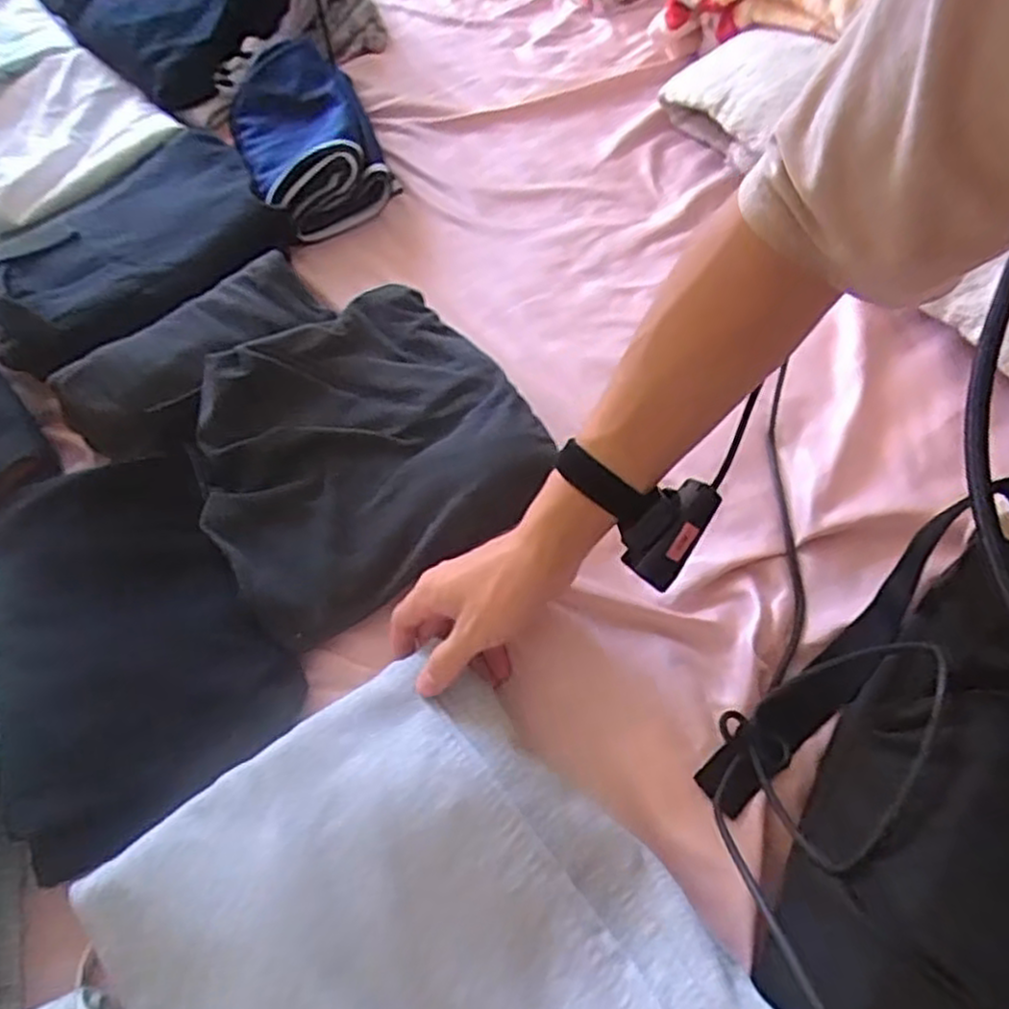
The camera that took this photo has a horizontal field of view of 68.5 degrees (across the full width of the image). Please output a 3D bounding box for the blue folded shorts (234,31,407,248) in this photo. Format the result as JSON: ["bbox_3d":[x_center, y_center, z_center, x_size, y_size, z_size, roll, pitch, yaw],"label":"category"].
[{"bbox_3d":[-0.238,-0.442,0.853,0.152,0.060,0.328,-22,57,-2],"label":"blue folded shorts"}]

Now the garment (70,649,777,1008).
[{"bbox_3d":[-0.059,0.259,0.391,0.301,0.052,0.316,-33,64,-14],"label":"garment"}]

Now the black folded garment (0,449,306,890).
[{"bbox_3d":[-0.280,0.089,0.536,0.184,0.040,0.269,-31,63,-13],"label":"black folded garment"}]

